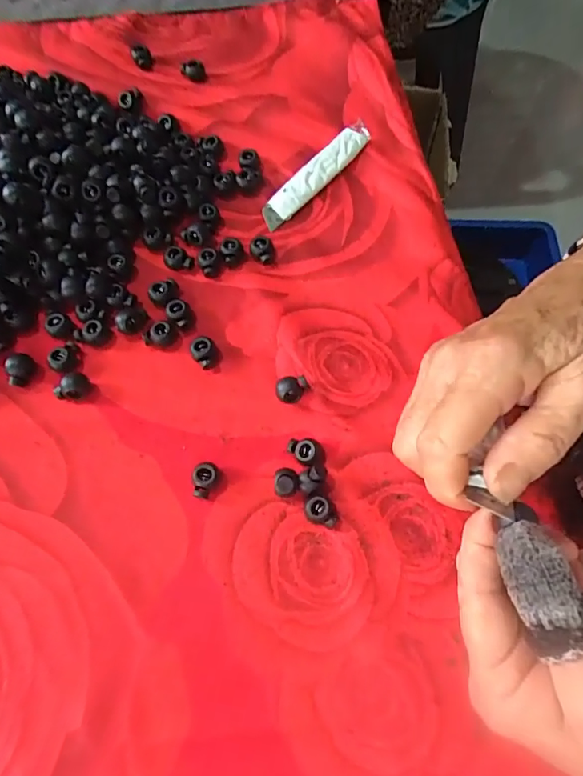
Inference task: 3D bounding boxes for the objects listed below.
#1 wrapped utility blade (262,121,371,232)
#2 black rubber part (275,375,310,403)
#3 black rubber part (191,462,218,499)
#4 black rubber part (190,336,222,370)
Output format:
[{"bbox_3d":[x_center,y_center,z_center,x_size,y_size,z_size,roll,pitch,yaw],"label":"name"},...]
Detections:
[{"bbox_3d":[0.019,-0.153,0.335,0.019,0.005,0.108,42,76,0],"label":"wrapped utility blade"},{"bbox_3d":[0.001,0.002,0.269,0.018,0.012,0.014,-5,66,-3],"label":"black rubber part"},{"bbox_3d":[-0.048,0.050,0.256,0.012,0.011,0.019,15,67,5],"label":"black rubber part"},{"bbox_3d":[-0.051,-0.021,0.280,0.015,0.011,0.018,-39,72,-16],"label":"black rubber part"}]

